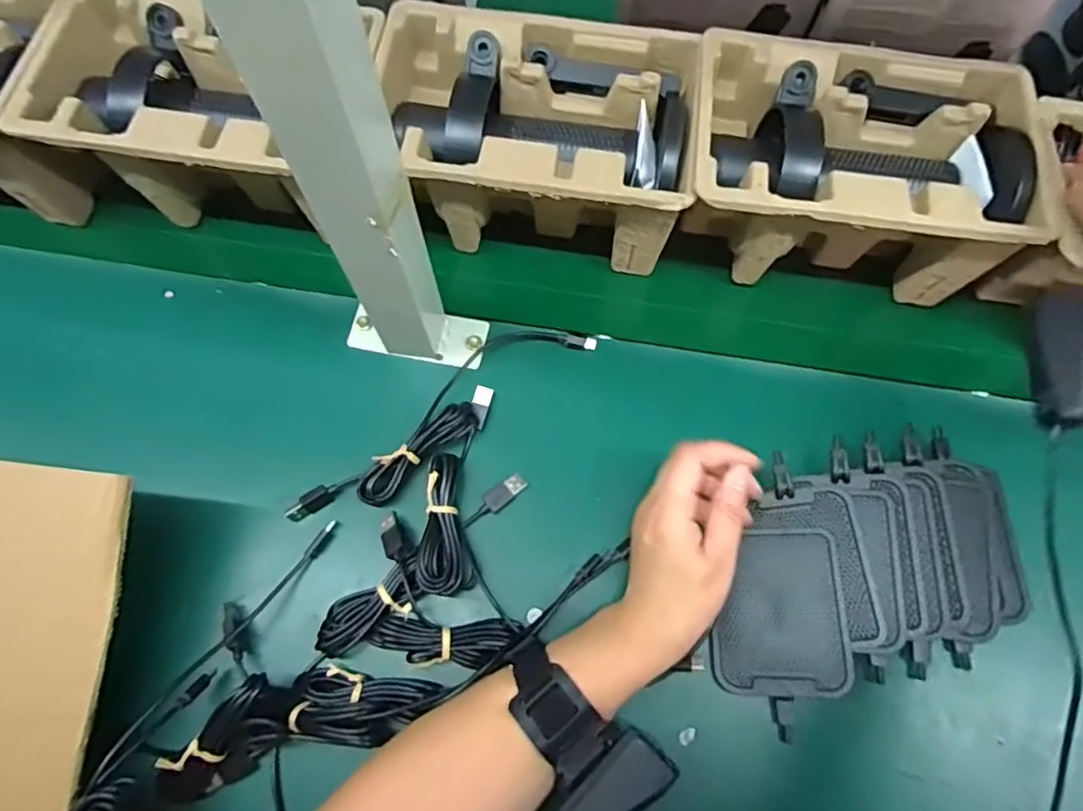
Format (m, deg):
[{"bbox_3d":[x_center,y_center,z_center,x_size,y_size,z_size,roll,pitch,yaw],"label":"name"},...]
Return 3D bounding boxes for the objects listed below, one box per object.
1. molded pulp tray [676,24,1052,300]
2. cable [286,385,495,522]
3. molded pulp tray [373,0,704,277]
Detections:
[{"bbox_3d":[0.216,-0.164,0.452,0.226,0.100,0.148,6,70,2],"label":"molded pulp tray"},{"bbox_3d":[-0.095,0.037,0.418,0.152,0.025,0.033,-33,73,-12],"label":"cable"},{"bbox_3d":[-0.004,-0.188,0.460,0.222,0.102,0.146,6,70,2],"label":"molded pulp tray"}]

